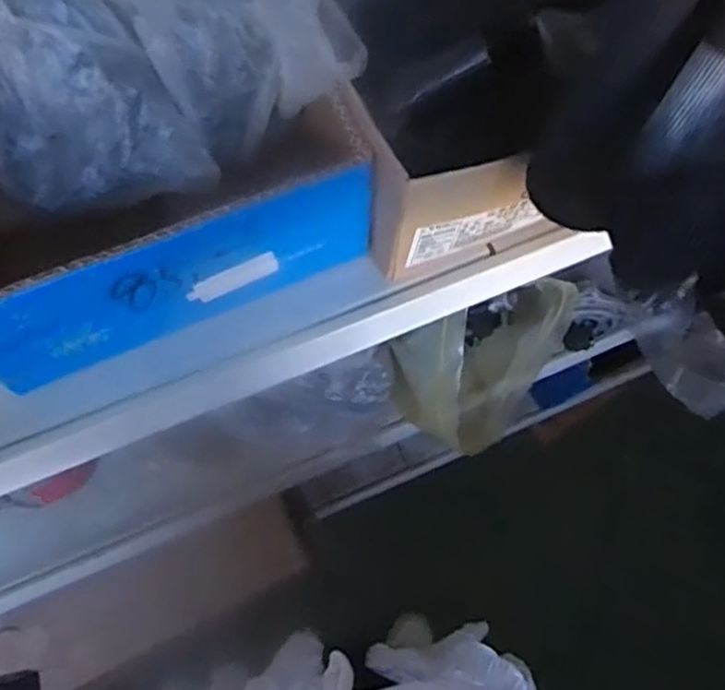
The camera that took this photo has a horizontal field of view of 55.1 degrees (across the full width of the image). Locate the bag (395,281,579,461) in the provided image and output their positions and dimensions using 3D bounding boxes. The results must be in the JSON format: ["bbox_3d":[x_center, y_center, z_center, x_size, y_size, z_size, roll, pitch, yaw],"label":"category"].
[{"bbox_3d":[0.137,0.020,0.731,0.215,0.219,0.107,-29,72,-11],"label":"bag"}]

